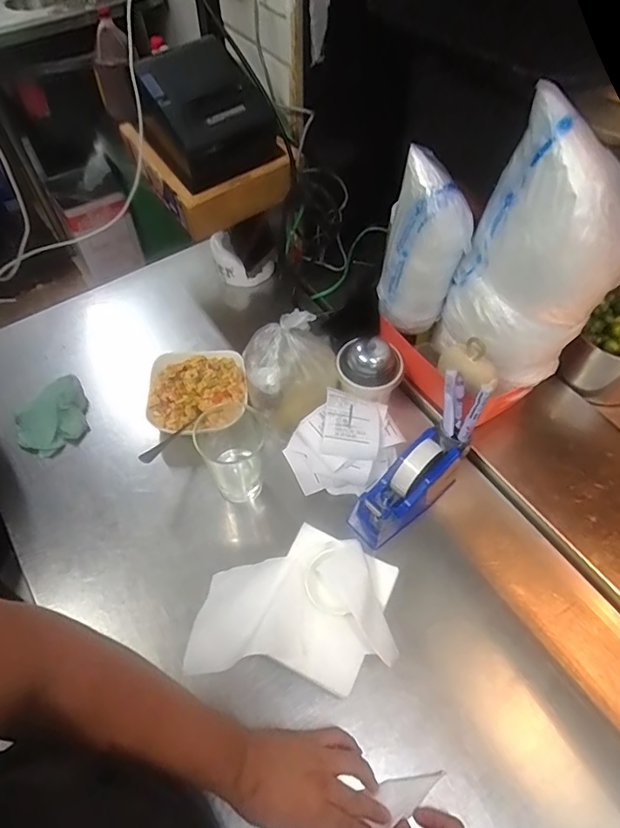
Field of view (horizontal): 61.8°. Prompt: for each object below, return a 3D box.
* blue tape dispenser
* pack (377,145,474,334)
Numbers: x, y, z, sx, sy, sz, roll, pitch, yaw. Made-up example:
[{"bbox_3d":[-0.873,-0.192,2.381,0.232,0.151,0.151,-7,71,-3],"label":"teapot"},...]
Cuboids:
[{"bbox_3d":[0.131,0.095,0.689,0.163,0.117,0.059,-36,63,-21],"label":"blue tape dispenser"},{"bbox_3d":[0.146,-0.212,0.674,0.092,0.224,0.060,-3,57,-3],"label":"pack"}]

